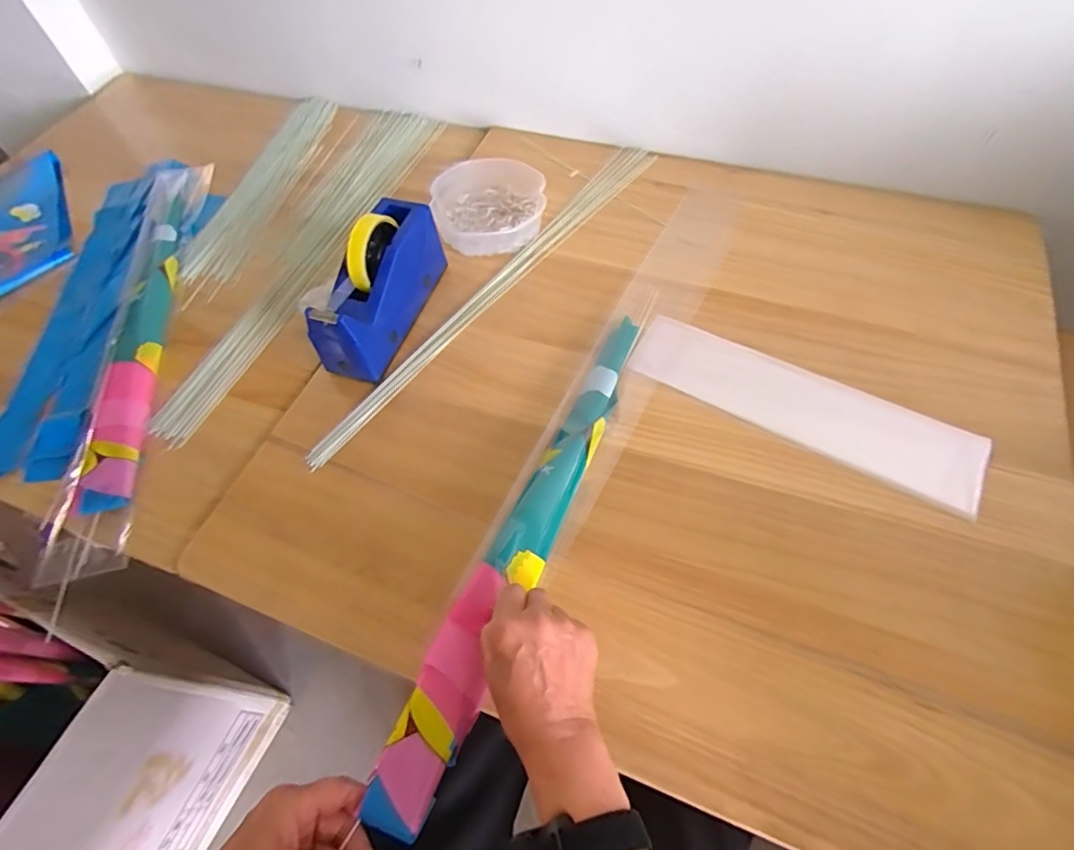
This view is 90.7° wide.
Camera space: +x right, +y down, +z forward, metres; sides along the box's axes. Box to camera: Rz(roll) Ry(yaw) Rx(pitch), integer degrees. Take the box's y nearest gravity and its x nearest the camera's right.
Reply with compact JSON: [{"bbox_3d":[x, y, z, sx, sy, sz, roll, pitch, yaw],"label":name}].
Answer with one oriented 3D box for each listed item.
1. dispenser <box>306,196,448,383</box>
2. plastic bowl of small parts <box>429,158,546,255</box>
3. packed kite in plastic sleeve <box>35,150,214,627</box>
[{"bbox_3d":[-0.176,-0.159,0.602,0.063,0.124,0.200,17,61,14],"label":"dispenser"},{"bbox_3d":[-0.066,-0.297,0.716,0.146,0.049,0.146,-2,58,3],"label":"plastic bowl of small parts"},{"bbox_3d":[-0.496,-0.117,0.658,0.083,0.027,0.668,-10,58,-2],"label":"packed kite in plastic sleeve"}]

